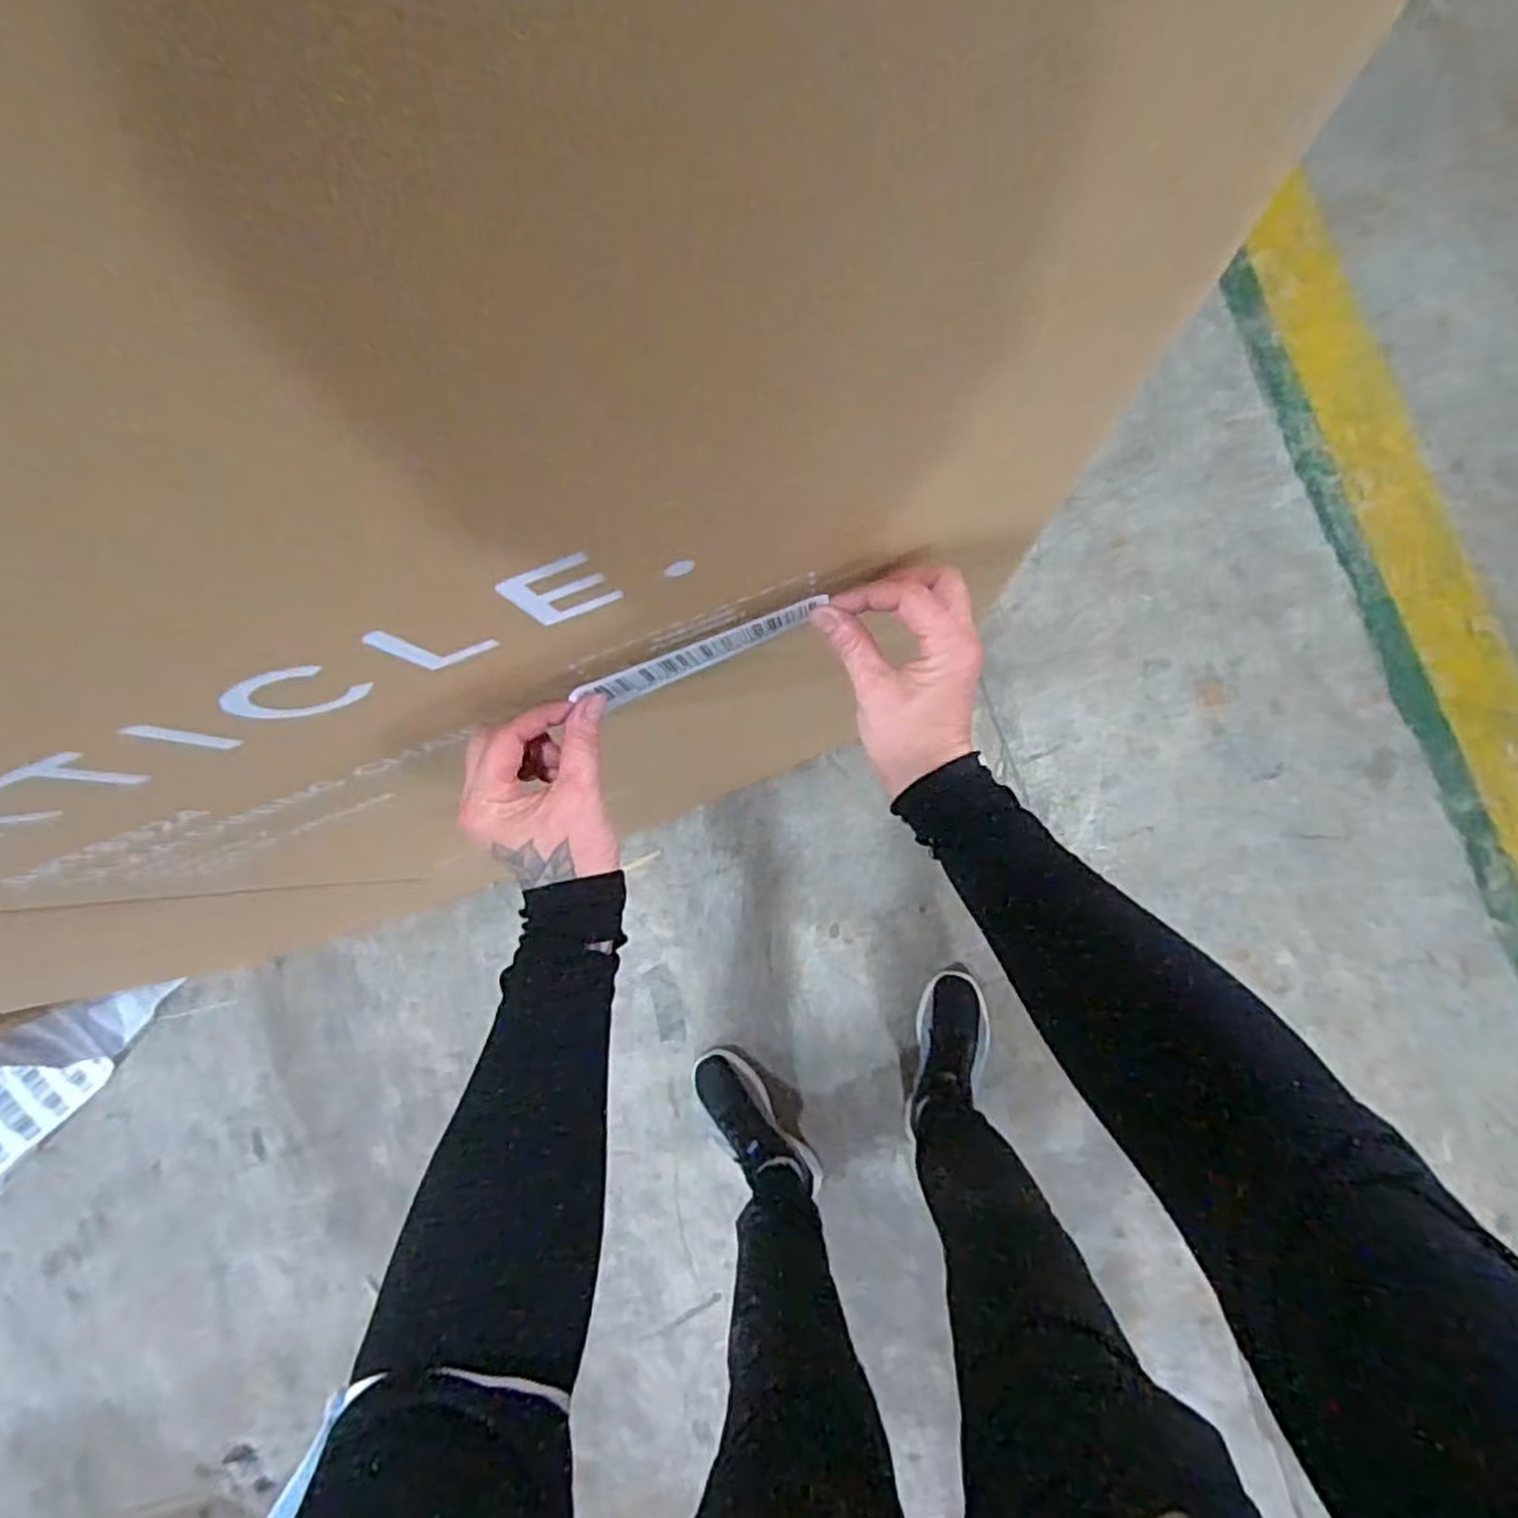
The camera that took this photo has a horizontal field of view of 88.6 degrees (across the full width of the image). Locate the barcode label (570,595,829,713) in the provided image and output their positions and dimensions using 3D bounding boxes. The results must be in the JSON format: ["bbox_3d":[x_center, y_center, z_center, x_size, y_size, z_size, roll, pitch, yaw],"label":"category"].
[{"bbox_3d":[-0.028,-0.059,0.437,0.135,0.033,0.008,-20,67,2],"label":"barcode label"}]

